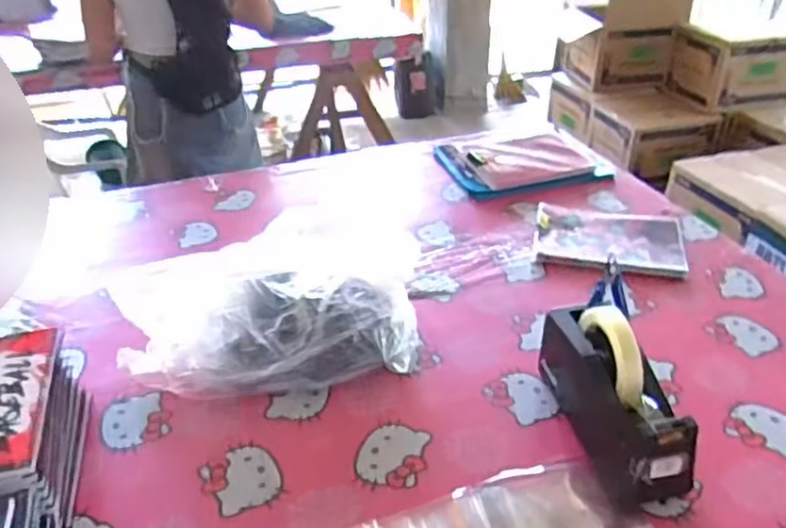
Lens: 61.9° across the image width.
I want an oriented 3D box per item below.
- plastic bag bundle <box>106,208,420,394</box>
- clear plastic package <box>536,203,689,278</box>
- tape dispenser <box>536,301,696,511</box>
[{"bbox_3d":[-0.152,0.045,0.823,0.358,0.101,0.238,0,35,1],"label":"plastic bag bundle"},{"bbox_3d":[0.336,-0.044,1.024,0.216,0.018,0.179,8,36,12],"label":"clear plastic package"},{"bbox_3d":[0.226,0.126,0.670,0.075,0.134,0.201,-7,35,-10],"label":"tape dispenser"}]

